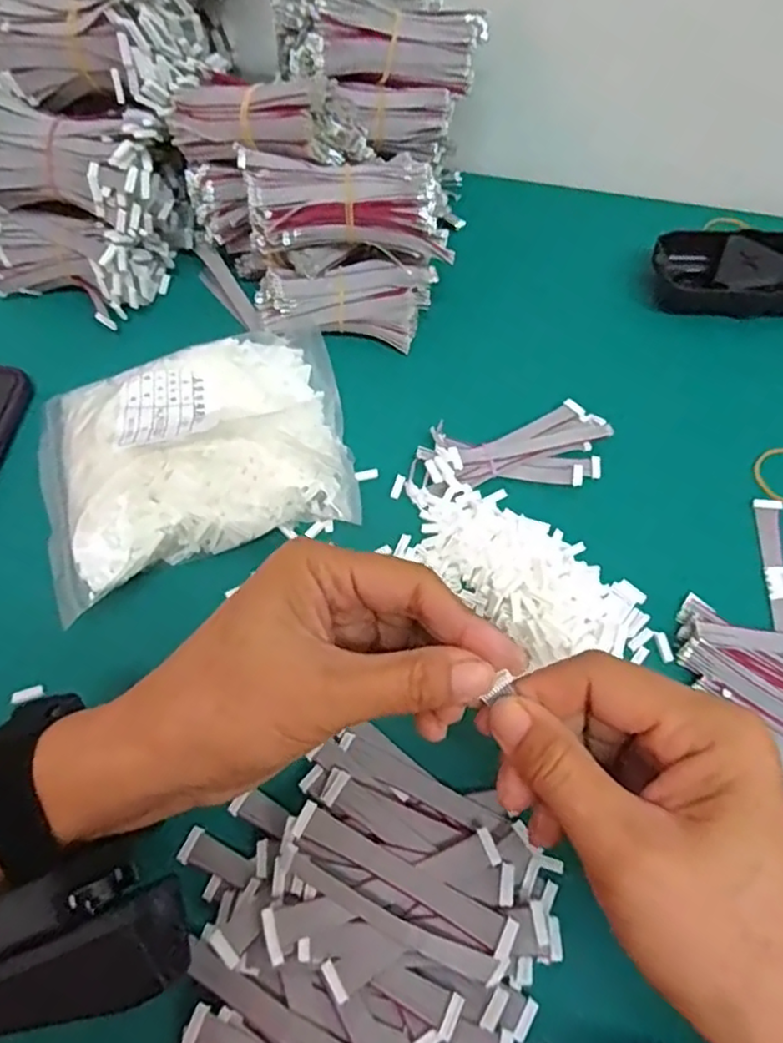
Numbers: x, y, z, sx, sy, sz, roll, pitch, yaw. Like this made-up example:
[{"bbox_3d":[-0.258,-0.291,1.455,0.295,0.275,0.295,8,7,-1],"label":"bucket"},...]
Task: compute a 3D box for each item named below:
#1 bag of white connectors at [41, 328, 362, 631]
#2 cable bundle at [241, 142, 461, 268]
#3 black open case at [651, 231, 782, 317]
[{"bbox_3d":[-0.103,-0.041,0.330,0.162,0.039,0.141,-18,63,-7],"label":"bag of white connectors"},{"bbox_3d":[-0.022,-0.169,0.340,0.104,0.046,0.029,0,62,3],"label":"cable bundle"},{"bbox_3d":[0.214,-0.148,0.388,0.108,0.027,0.051,4,62,5],"label":"black open case"}]

